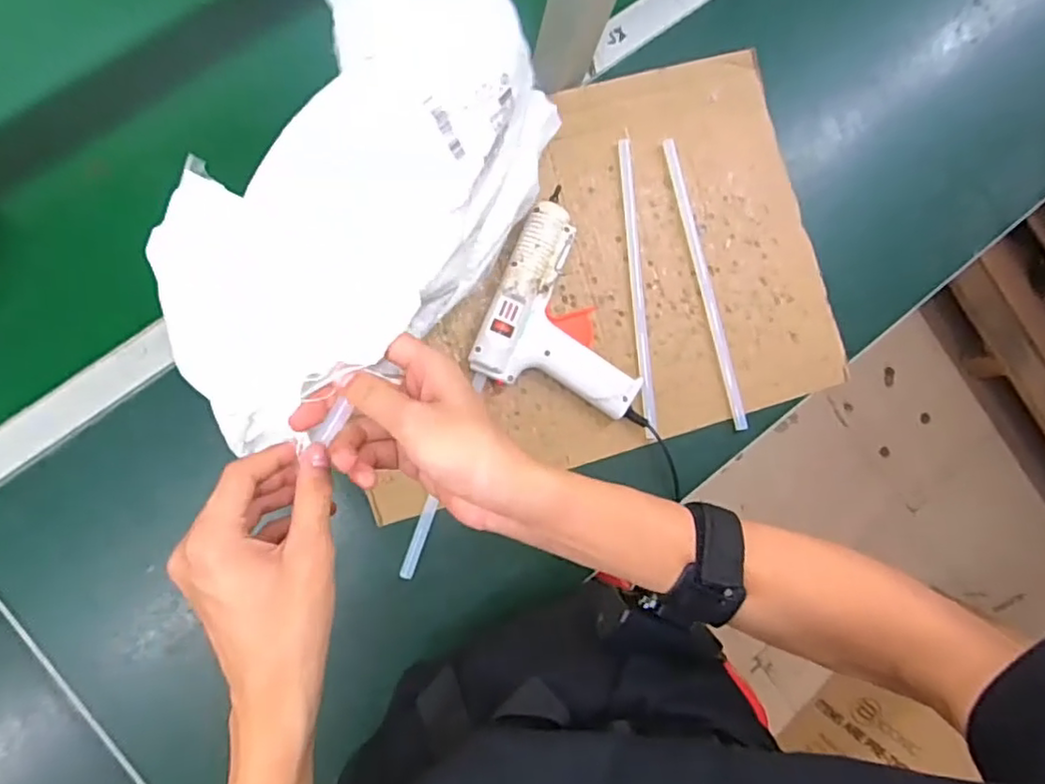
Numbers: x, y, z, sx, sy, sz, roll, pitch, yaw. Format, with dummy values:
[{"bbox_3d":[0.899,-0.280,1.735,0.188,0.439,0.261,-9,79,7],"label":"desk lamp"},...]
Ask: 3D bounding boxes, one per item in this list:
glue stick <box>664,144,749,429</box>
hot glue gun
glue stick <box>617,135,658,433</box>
[{"bbox_3d":[0.188,-0.109,0.657,0.014,0.013,0.299,-14,88,-8],"label":"glue stick"},{"bbox_3d":[0.057,-0.071,0.619,0.166,0.041,0.177,21,84,-5],"label":"hot glue gun"},{"bbox_3d":[0.115,-0.104,0.644,0.014,0.011,0.297,-4,87,-7],"label":"glue stick"}]

